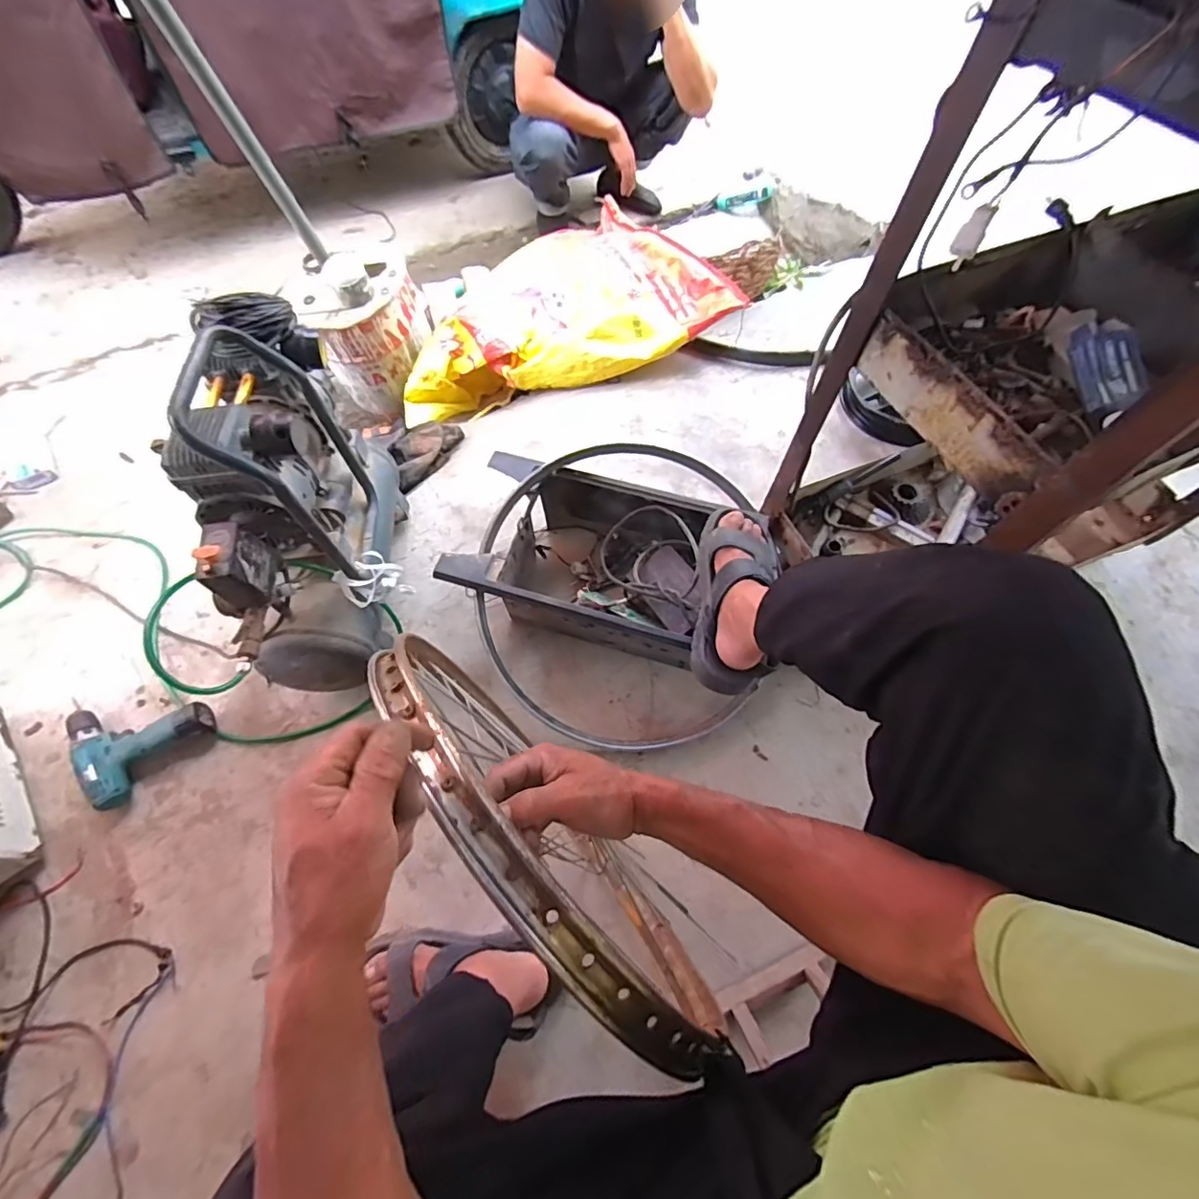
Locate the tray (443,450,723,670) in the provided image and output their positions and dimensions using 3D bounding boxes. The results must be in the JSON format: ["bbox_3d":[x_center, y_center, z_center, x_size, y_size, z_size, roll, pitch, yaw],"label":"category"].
[{"bbox_3d":[-0.024,-0.061,0.970,0.398,0.193,0.261,16,66,6],"label":"tray"}]

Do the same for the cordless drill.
[{"bbox_3d":[-0.755,0.208,0.884,0.196,0.054,0.191,-36,71,-16],"label":"cordless drill"}]

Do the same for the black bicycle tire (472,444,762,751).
[{"bbox_3d":[0.032,-0.012,0.907,0.464,0.034,0.513,-2,81,-6],"label":"black bicycle tire"}]

